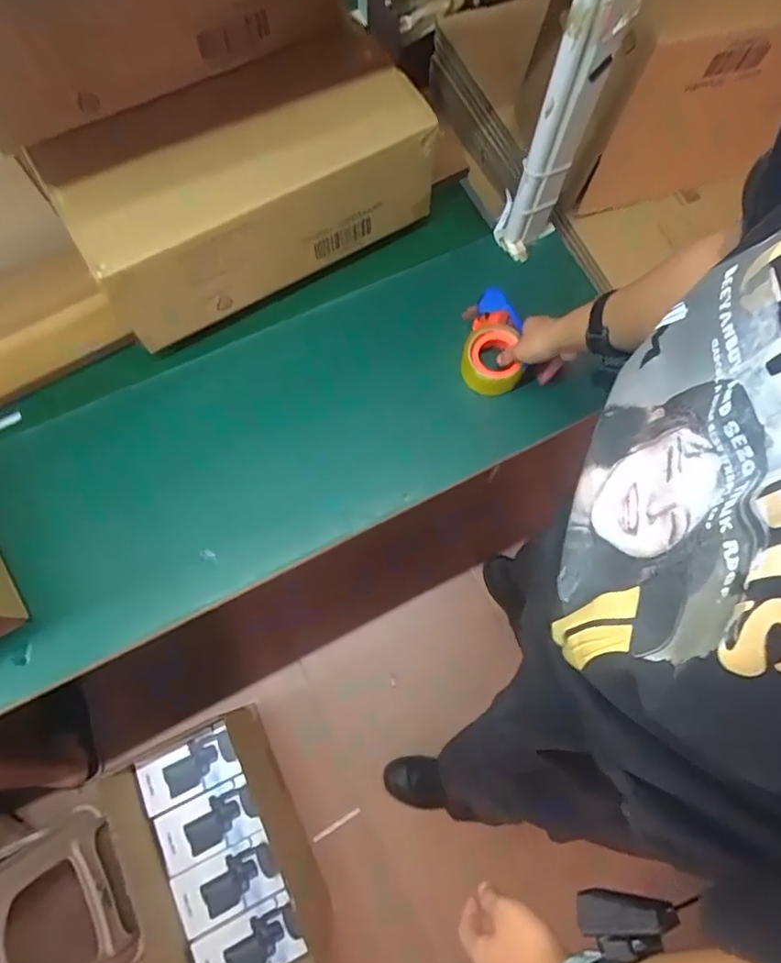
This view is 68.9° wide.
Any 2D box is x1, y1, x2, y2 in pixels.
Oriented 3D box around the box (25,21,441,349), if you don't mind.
[{"bbox_3d":[-0.182,-0.399,0.765,0.466,0.206,0.196,-29,76,-10],"label":"box"}]

